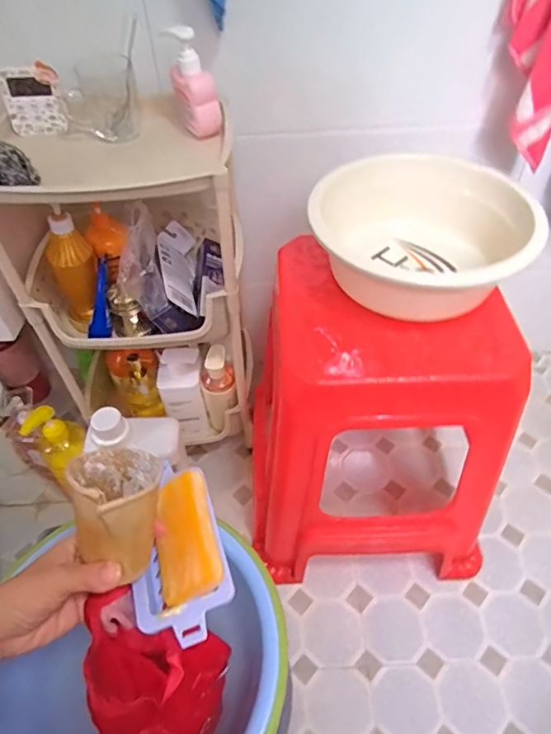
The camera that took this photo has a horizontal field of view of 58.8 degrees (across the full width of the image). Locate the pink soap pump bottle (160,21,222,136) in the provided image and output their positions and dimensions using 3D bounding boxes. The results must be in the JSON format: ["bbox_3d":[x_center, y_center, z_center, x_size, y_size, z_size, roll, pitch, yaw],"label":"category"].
[{"bbox_3d":[-0.105,-0.366,0.632,0.051,0.121,0.079,-13,47,-8],"label":"pink soap pump bottle"}]

